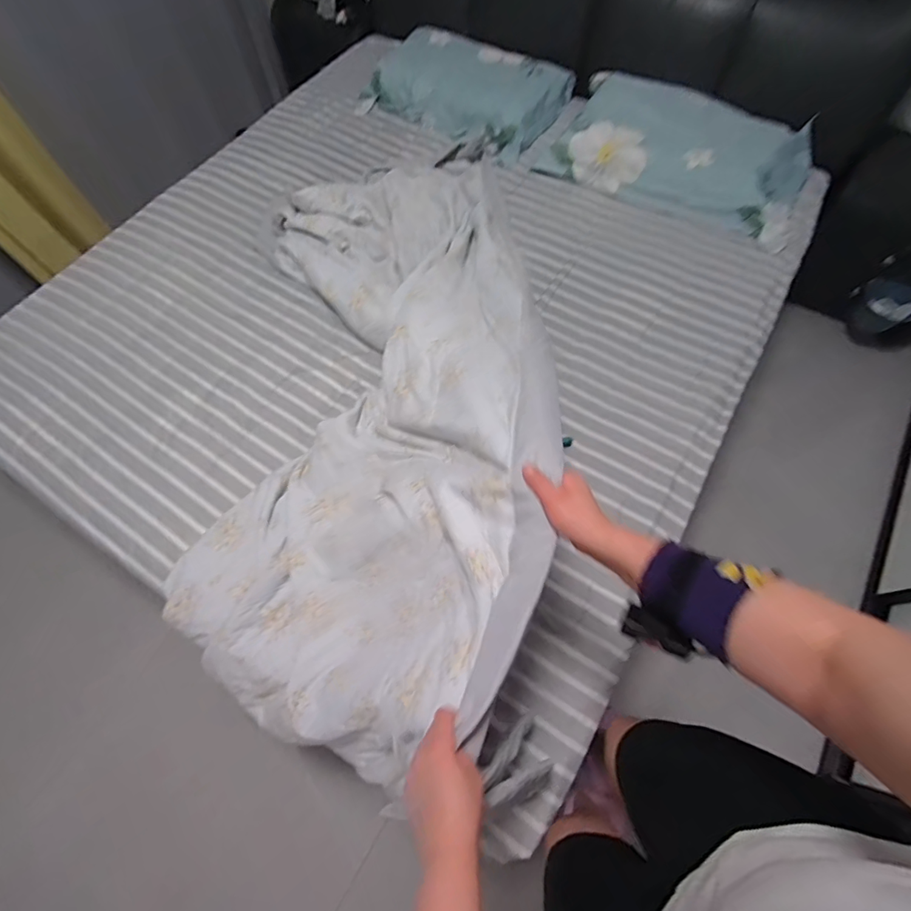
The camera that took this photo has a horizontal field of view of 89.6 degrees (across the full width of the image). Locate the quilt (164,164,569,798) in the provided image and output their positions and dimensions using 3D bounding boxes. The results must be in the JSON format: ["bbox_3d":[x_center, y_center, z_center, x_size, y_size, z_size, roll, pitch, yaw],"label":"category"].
[{"bbox_3d":[-0.175,-0.260,0.932,0.645,0.420,1.445,2,64,2],"label":"quilt"}]

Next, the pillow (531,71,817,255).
[{"bbox_3d":[0.682,-0.918,1.376,0.747,0.117,0.424,31,69,15],"label":"pillow"}]

